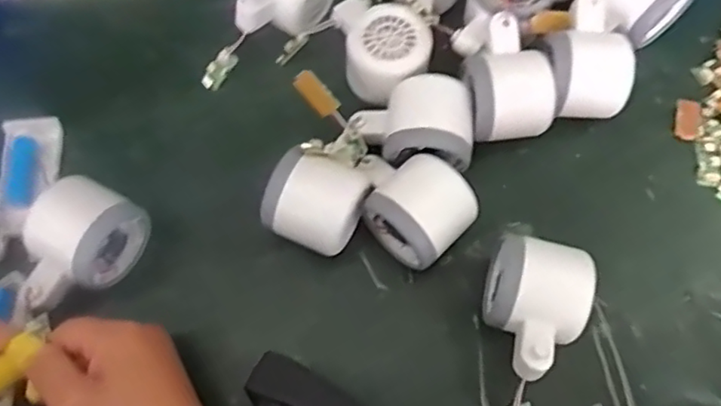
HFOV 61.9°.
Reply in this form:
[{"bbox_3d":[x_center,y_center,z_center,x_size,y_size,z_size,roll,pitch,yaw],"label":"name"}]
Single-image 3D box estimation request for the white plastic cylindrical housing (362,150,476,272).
[{"bbox_3d":[0.041,0.007,0.396,0.060,0.045,0.057,-41,75,-13],"label":"white plastic cylindrical housing"}]

